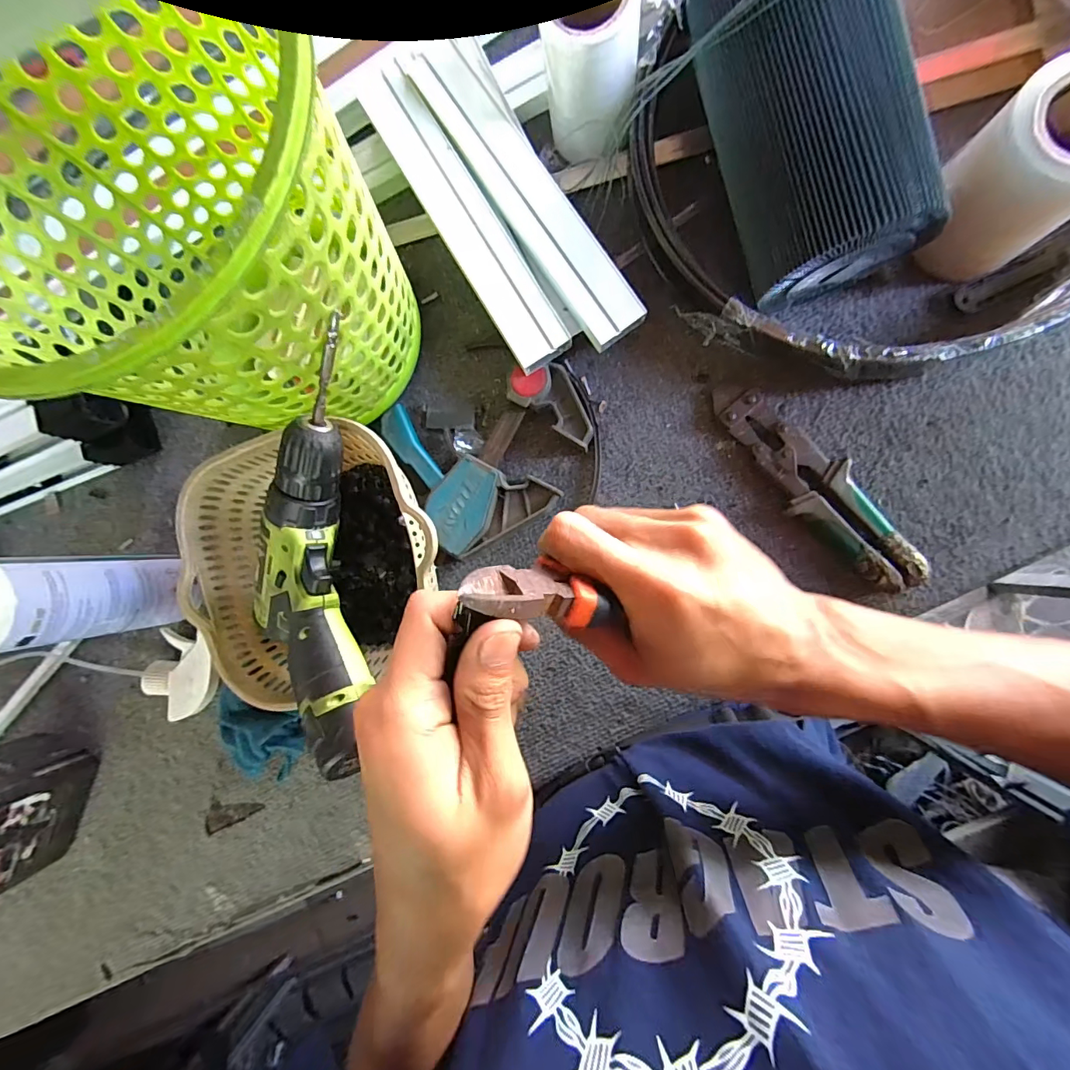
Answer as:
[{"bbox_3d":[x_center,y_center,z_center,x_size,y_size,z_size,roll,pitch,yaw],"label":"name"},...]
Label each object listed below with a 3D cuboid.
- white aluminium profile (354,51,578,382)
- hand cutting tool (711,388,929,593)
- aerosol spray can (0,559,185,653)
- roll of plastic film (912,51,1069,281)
[{"bbox_3d":[-0.057,-0.259,0.382,0.047,0.012,0.273,-31,84,6],"label":"white aluminium profile"},{"bbox_3d":[0.215,-0.041,0.365,0.051,0.022,0.197,-38,84,5],"label":"hand cutting tool"},{"bbox_3d":[-0.360,0.049,0.348,0.058,0.175,0.064,0,88,8],"label":"aerosol spray can"},{"bbox_3d":[0.318,-0.233,0.312,0.068,0.102,0.077,-40,83,5],"label":"roll of plastic film"}]

